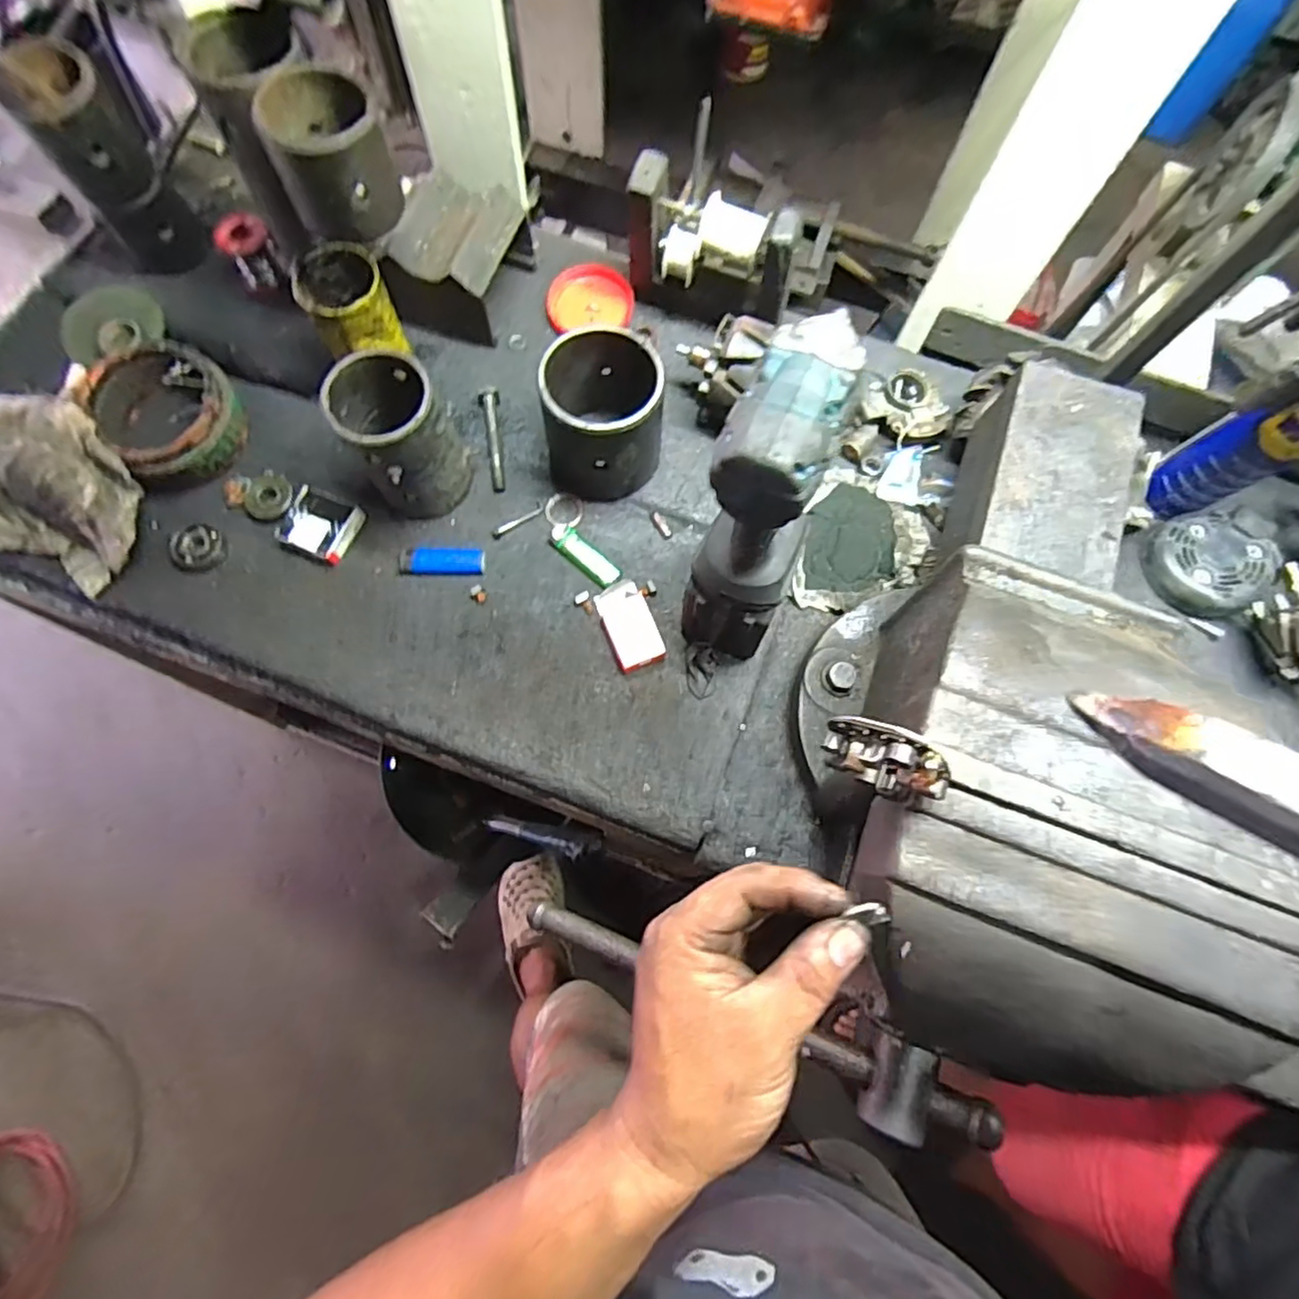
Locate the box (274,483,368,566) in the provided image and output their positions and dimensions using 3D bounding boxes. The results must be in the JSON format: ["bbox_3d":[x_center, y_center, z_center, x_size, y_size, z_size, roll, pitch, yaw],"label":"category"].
[{"bbox_3d":[-0.318,-0.119,0.629,0.064,0.019,0.062,24,73,5],"label":"box"}]

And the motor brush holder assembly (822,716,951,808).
[{"bbox_3d":[0.107,0.050,0.299,0.052,0.049,0.018,26,73,6],"label":"motor brush holder assembly"}]

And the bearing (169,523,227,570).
[{"bbox_3d":[-0.435,-0.099,0.628,0.045,0.013,0.048,1,72,-2],"label":"bearing"}]

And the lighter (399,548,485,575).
[{"bbox_3d":[-0.198,-0.084,0.626,0.079,0.015,0.024,-1,72,-3],"label":"lighter"}]

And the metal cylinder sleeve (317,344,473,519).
[{"bbox_3d":[-0.218,-0.189,0.592,0.094,0.133,0.092,-38,78,-13],"label":"metal cylinder sleeve"}]

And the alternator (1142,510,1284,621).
[{"bbox_3d":[0.546,-0.085,0.640,0.103,0.037,0.104,1,72,-2],"label":"alternator"}]

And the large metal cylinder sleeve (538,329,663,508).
[{"bbox_3d":[-0.042,-0.222,0.611,0.104,0.113,0.122,3,72,-1],"label":"large metal cylinder sleeve"}]

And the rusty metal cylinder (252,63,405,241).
[{"bbox_3d":[-0.253,-0.394,0.530,0.090,0.093,0.091,-31,76,-11],"label":"rusty metal cylinder"}]

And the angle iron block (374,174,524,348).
[{"bbox_3d":[-0.195,-0.387,0.669,0.099,0.090,0.139,18,73,3],"label":"angle iron block"}]

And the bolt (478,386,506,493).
[{"bbox_3d":[-0.155,-0.212,0.655,0.020,0.022,0.107,-9,73,-5],"label":"bolt"}]

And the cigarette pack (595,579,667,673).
[{"bbox_3d":[-0.018,-0.023,0.609,0.045,0.014,0.085,-20,74,-8],"label":"cigarette pack"}]

